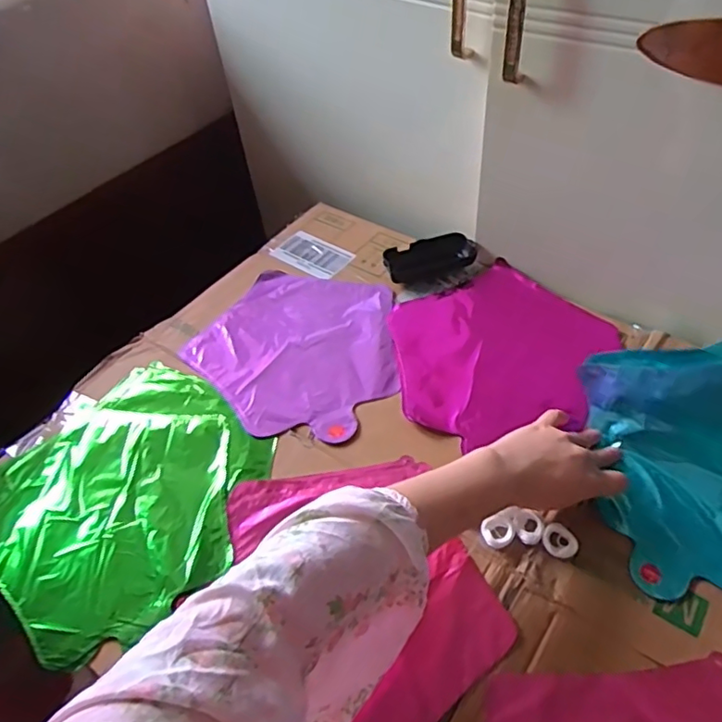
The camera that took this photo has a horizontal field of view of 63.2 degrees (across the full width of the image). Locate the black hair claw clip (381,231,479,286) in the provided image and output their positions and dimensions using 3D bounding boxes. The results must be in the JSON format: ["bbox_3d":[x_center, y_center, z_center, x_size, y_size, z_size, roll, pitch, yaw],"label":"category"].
[{"bbox_3d":[0.084,-0.125,0.714,0.108,0.029,0.044,-19,50,-11],"label":"black hair claw clip"}]

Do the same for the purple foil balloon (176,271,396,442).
[{"bbox_3d":[-0.060,-0.018,0.645,0.218,0.007,0.225,25,55,24],"label":"purple foil balloon"}]

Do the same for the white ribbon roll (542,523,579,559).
[{"bbox_3d":[0.163,0.147,0.479,0.028,0.006,0.026,-3,49,3],"label":"white ribbon roll"}]

